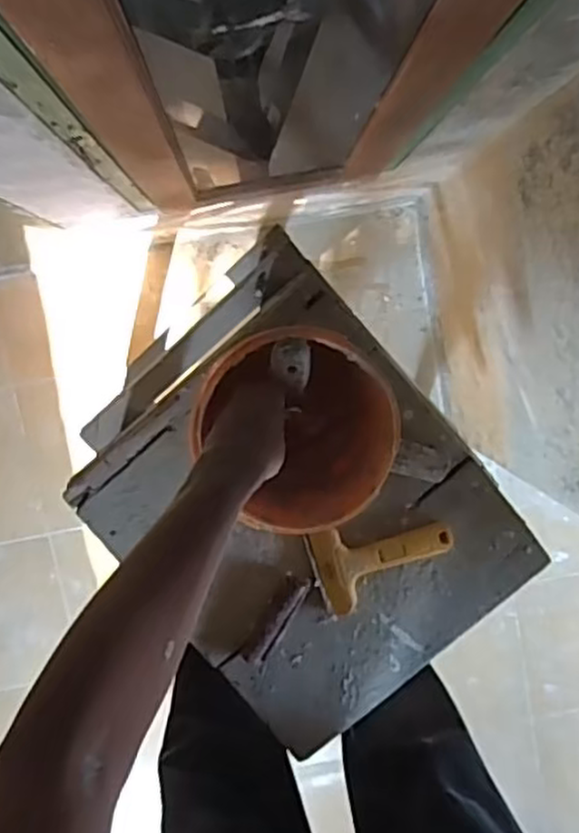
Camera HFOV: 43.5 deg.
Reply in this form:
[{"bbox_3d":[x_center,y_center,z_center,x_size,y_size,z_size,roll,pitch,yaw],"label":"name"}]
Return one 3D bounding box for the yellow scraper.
[{"bbox_3d":[0.100,0.151,0.770,0.147,0.014,0.088,-17,99,-1],"label":"yellow scraper"}]

